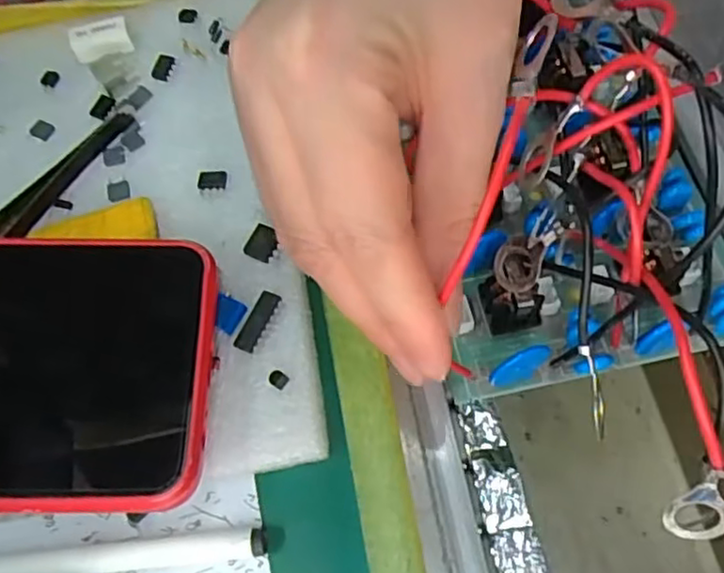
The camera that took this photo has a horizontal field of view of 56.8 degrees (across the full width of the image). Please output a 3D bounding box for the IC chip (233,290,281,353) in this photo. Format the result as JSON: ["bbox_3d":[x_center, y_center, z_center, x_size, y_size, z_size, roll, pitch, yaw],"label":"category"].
[{"bbox_3d":[-0.031,0.011,0.198,0.008,0.005,0.018,19,67,11],"label":"IC chip"}]

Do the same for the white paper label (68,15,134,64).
[{"bbox_3d":[-0.098,-0.092,0.250,0.021,0.008,0.012,-14,64,-3],"label":"white paper label"}]

